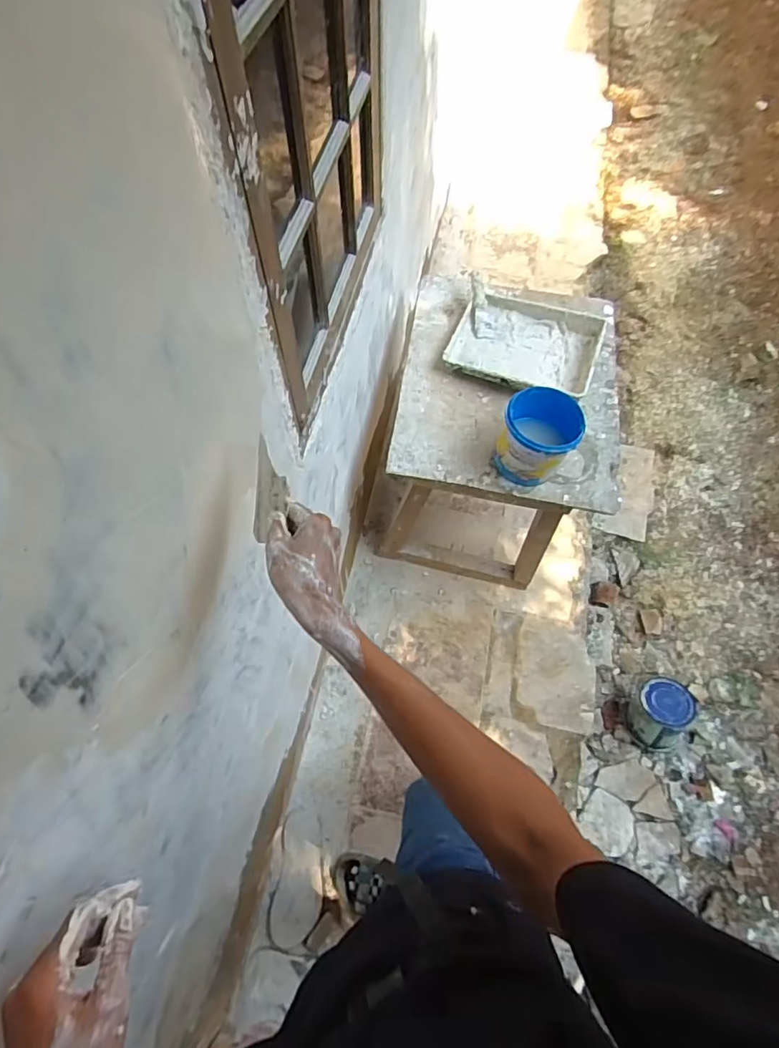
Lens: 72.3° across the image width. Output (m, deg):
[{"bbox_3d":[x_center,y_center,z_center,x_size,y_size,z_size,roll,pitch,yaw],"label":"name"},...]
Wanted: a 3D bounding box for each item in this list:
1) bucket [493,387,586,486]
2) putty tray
[{"bbox_3d":[0.324,-0.181,1.177,0.159,0.157,0.157,0,63,0],"label":"bucket"},{"bbox_3d":[0.346,-0.453,1.362,0.346,0.065,0.293,21,64,10],"label":"putty tray"}]

